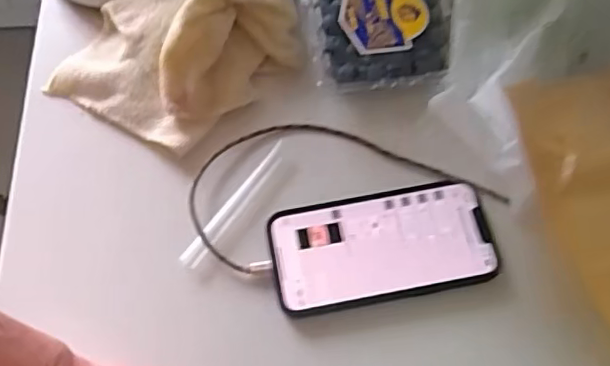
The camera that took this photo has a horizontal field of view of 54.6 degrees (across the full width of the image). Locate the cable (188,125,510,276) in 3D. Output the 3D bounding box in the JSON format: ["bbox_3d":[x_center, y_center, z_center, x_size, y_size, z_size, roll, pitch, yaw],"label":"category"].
[{"bbox_3d":[0.022,-0.006,0.418,0.209,0.005,0.108,-16,67,-6],"label":"cable"}]

